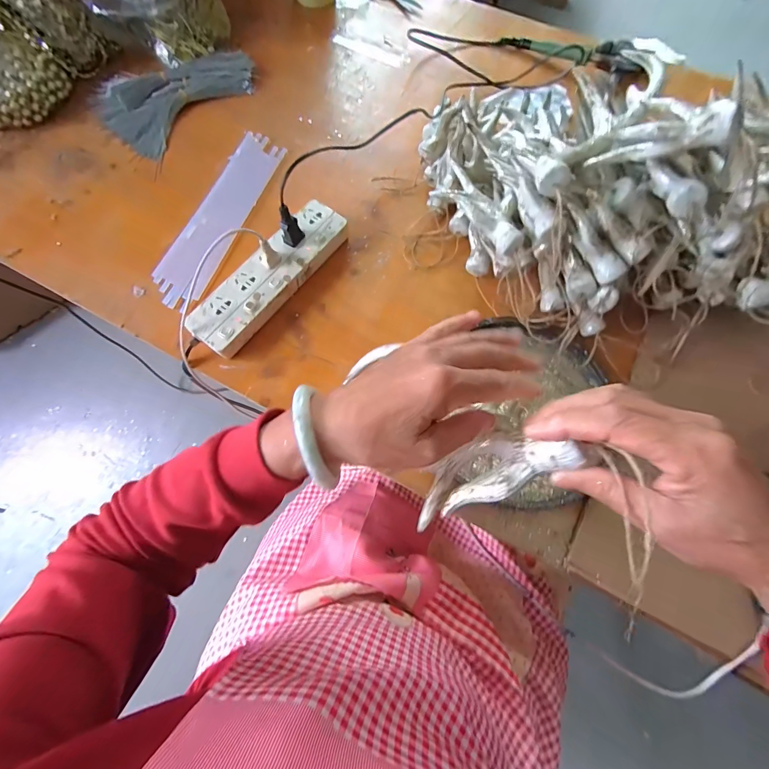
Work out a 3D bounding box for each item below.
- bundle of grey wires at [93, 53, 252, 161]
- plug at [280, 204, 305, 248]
[{"bbox_3d":[-0.342,-0.492,0.611,0.255,0.012,0.171,-42,75,-14],"label":"bundle of grey wires"},{"bbox_3d":[-0.120,-0.203,0.468,0.026,0.052,0.019,-19,71,-7],"label":"plug"}]

